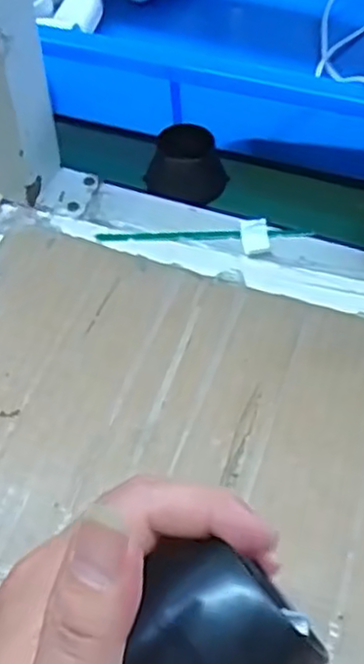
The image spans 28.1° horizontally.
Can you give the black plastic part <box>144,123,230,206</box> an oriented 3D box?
[{"bbox_3d":[0.003,-0.108,0.472,0.051,0.034,0.039,-1,56,0],"label":"black plastic part"}]

